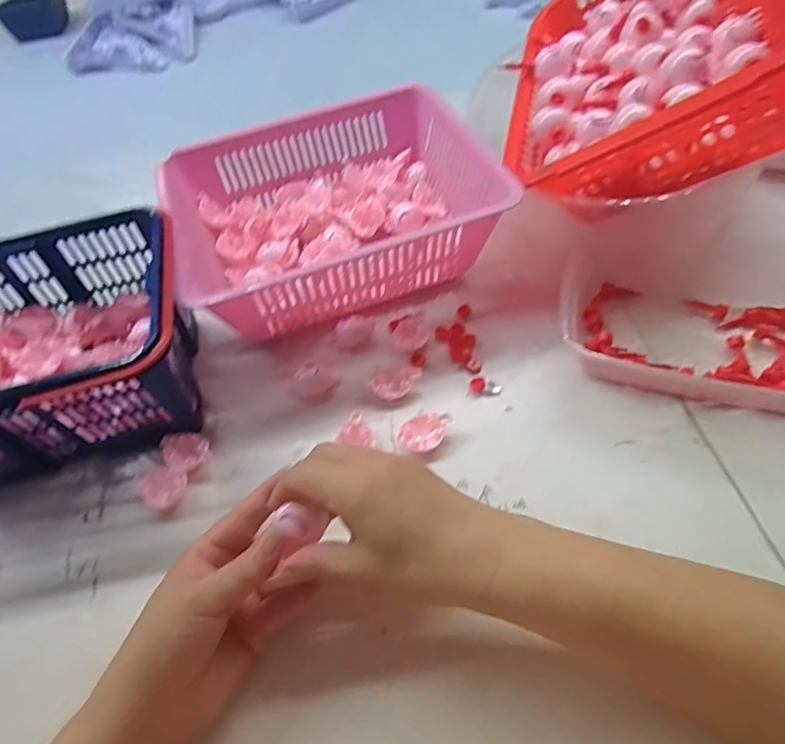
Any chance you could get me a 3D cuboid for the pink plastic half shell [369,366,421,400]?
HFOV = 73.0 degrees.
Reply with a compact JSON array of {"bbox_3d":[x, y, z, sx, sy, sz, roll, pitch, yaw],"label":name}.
[{"bbox_3d":[0.002,0.007,0.419,0.029,0.014,0.035,32,63,25],"label":"pink plastic half shell"}]

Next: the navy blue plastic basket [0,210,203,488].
[{"bbox_3d":[-0.263,-0.008,0.402,0.231,0.113,0.168,-15,54,-6],"label":"navy blue plastic basket"}]

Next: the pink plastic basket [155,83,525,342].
[{"bbox_3d":[-0.052,-0.137,0.480,0.265,0.092,0.211,-20,55,-10],"label":"pink plastic basket"}]

